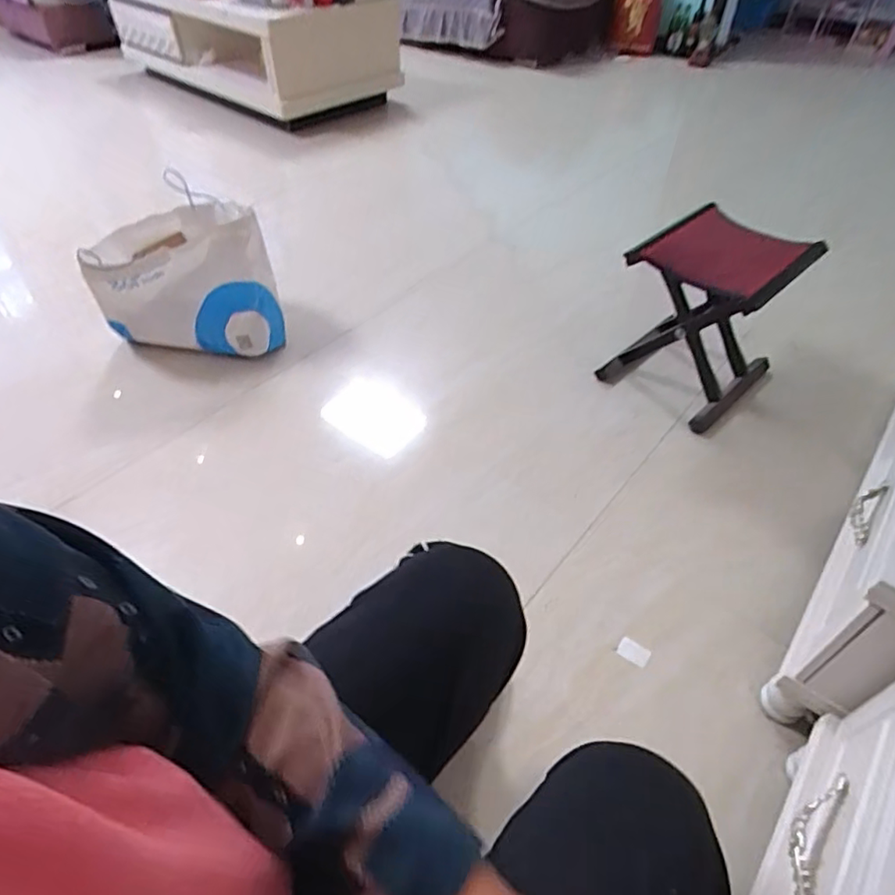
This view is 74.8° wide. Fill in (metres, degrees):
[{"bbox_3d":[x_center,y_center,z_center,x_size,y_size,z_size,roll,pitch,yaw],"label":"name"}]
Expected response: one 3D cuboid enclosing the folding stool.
[{"bbox_3d":[0.543,-0.273,1.244,0.301,0.358,0.274,-36,55,-29],"label":"folding stool"}]

